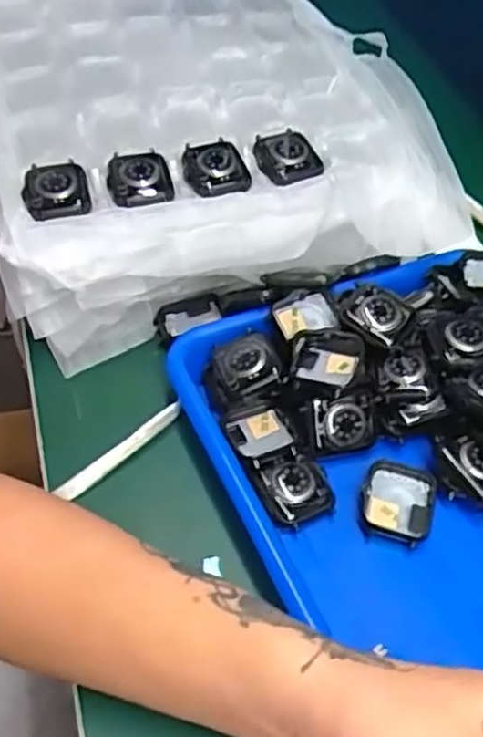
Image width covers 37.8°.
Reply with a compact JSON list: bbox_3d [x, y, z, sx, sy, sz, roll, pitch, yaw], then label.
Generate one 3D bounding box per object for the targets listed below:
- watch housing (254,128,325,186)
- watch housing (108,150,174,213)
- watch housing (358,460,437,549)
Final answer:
[{"bbox_3d":[0.031,-0.144,0.474,0.039,0.013,0.051,-15,54,-16],"label":"watch housing"},{"bbox_3d":[-0.065,-0.122,0.453,0.040,0.010,0.050,-10,52,-12],"label":"watch housing"},{"bbox_3d":[0.085,0.071,0.384,0.039,0.007,0.046,16,52,9],"label":"watch housing"}]

